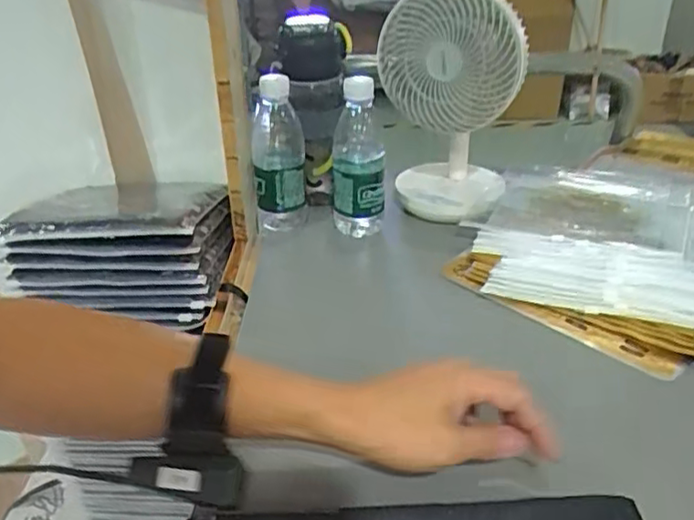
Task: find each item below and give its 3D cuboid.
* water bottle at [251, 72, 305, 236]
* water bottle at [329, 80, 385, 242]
[{"bbox_3d":[-0.080,-0.121,0.742,0.063,0.169,0.064,-7,32,-6],"label":"water bottle"},{"bbox_3d":[0.011,-0.116,0.728,0.060,0.173,0.063,-4,31,0],"label":"water bottle"}]

